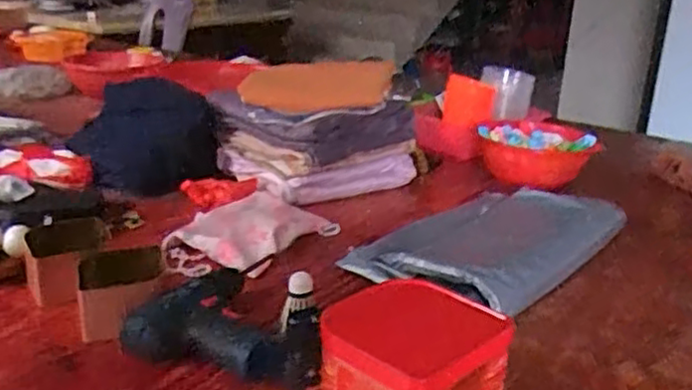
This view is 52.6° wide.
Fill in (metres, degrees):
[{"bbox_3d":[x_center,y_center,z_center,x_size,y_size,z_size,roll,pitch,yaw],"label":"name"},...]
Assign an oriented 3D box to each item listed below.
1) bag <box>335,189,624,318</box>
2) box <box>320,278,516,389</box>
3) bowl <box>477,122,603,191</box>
[{"bbox_3d":[0.219,0.054,1.029,0.254,0.057,0.441,18,26,38],"label":"bag"},{"bbox_3d":[0.060,0.158,0.651,0.141,0.107,0.135,-16,27,-40],"label":"box"},{"bbox_3d":[0.358,-0.083,1.345,0.180,0.080,0.186,3,20,-1],"label":"bowl"}]

